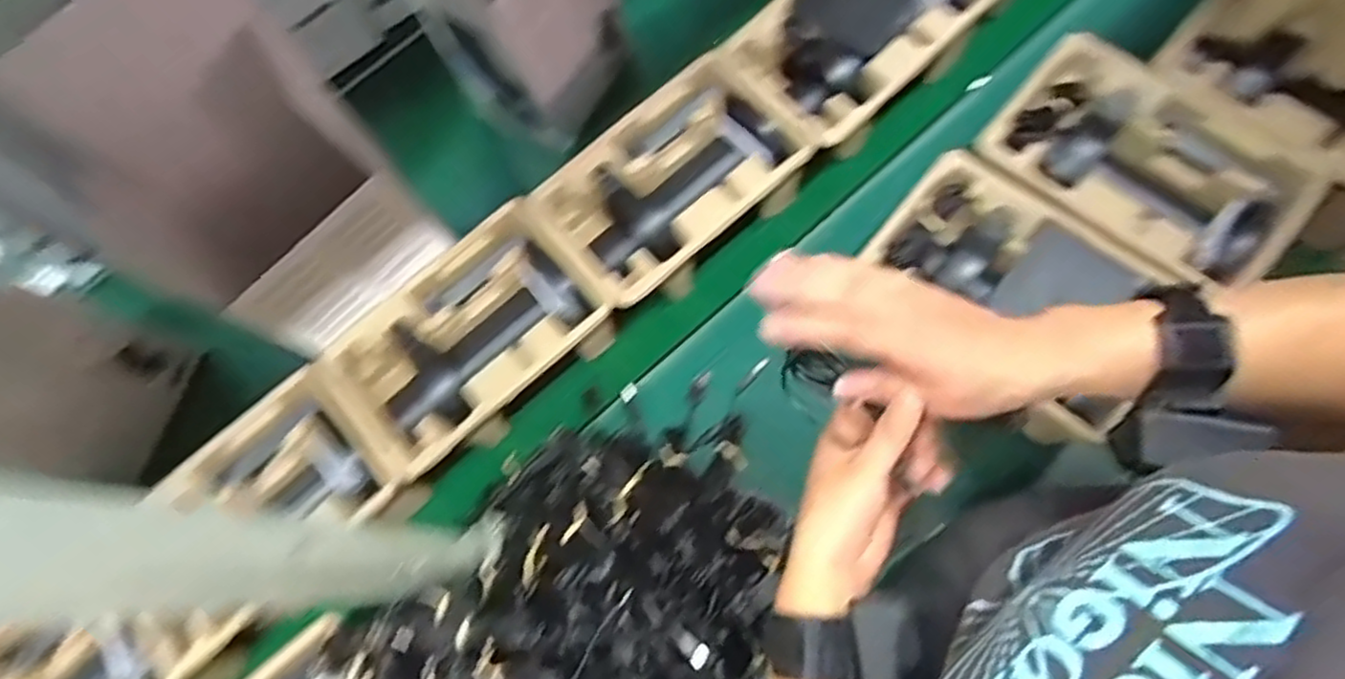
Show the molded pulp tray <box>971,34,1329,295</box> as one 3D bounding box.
[{"bbox_3d":[0.386,-0.141,0.599,0.228,0.062,0.147,40,78,11],"label":"molded pulp tray"}]

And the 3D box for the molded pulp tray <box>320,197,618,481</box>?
[{"bbox_3d":[-0.177,0.003,0.640,0.227,0.069,0.152,-41,77,-11],"label":"molded pulp tray"}]

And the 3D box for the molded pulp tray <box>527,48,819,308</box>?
[{"bbox_3d":[-0.002,-0.137,0.673,0.225,0.090,0.148,-39,77,-10],"label":"molded pulp tray"}]

